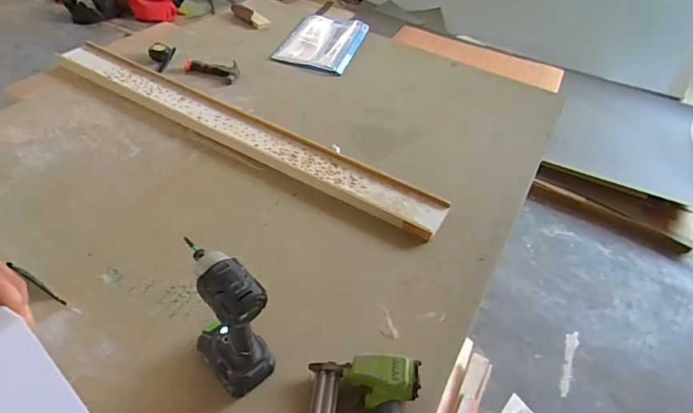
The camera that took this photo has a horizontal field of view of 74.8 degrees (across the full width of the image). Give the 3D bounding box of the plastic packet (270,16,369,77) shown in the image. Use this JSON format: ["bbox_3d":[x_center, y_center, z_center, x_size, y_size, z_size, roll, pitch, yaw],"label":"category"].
[{"bbox_3d":[-0.076,-0.566,1.550,0.235,0.013,0.370,15,48,8],"label":"plastic packet"}]

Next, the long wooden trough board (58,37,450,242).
[{"bbox_3d":[-0.282,-0.205,1.160,1.140,0.040,0.127,26,51,17],"label":"long wooden trough board"}]

